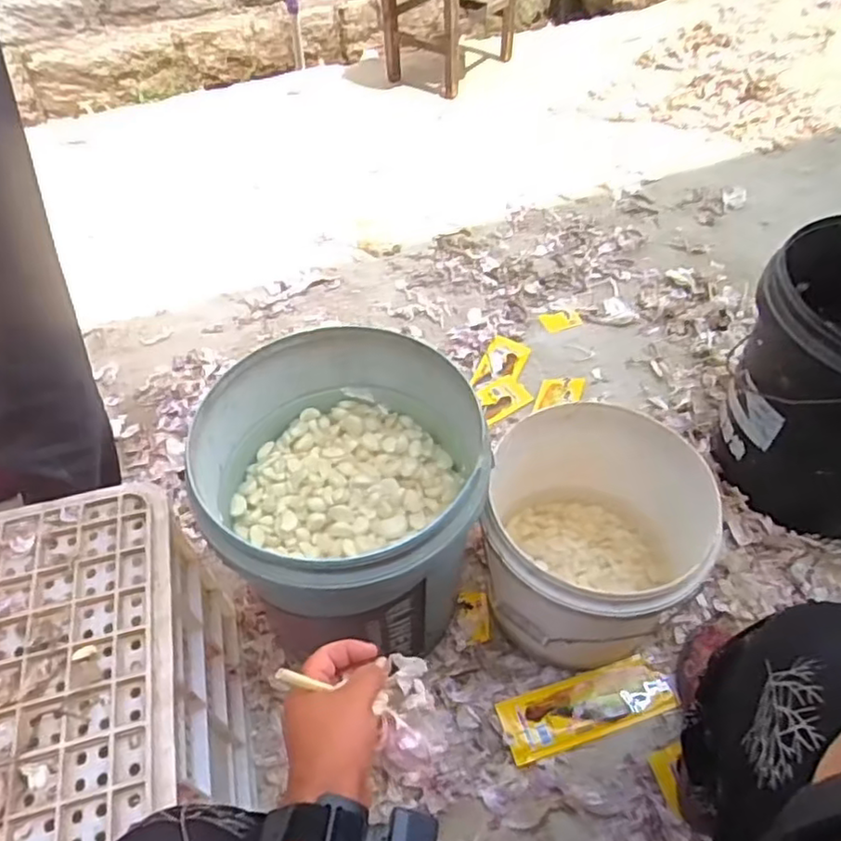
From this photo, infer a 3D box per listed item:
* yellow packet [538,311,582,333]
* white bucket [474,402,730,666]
[{"bbox_3d":[0.282,-0.200,1.315,0.078,0.007,0.050,-13,48,-12],"label":"yellow packet"},{"bbox_3d":[0.197,0.161,0.805,0.251,0.257,0.241,-1,51,1],"label":"white bucket"}]

